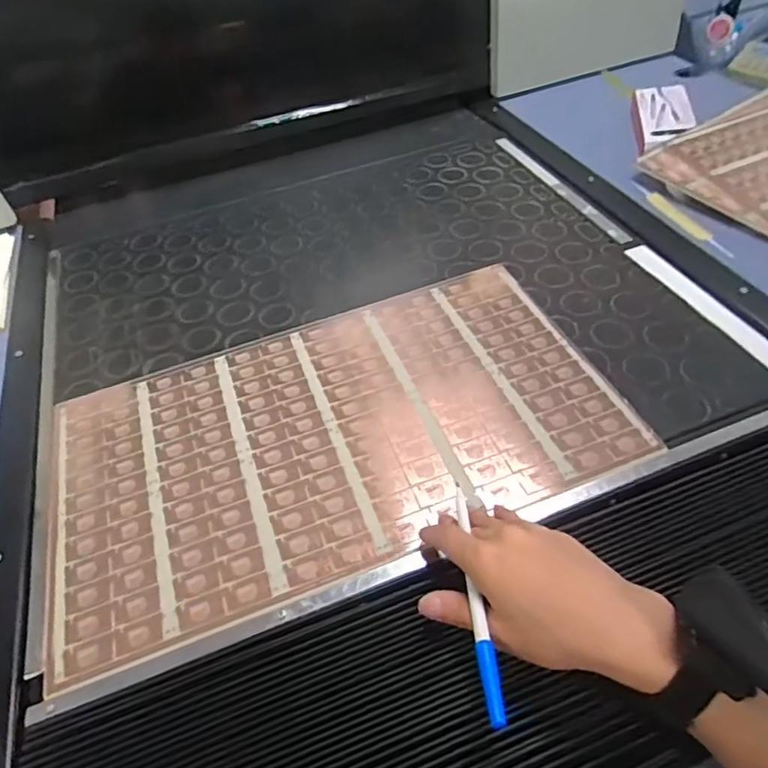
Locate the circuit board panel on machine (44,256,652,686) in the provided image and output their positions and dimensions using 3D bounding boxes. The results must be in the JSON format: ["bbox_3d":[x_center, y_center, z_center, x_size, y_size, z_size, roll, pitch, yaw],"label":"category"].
[{"bbox_3d":[-0.050,0.040,0.559,0.509,0.007,0.292,-18,48,-9],"label":"circuit board panel on machine"}]

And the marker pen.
[{"bbox_3d":[0.060,0.134,0.389,0.011,0.007,0.171,-5,40,2],"label":"marker pen"}]

